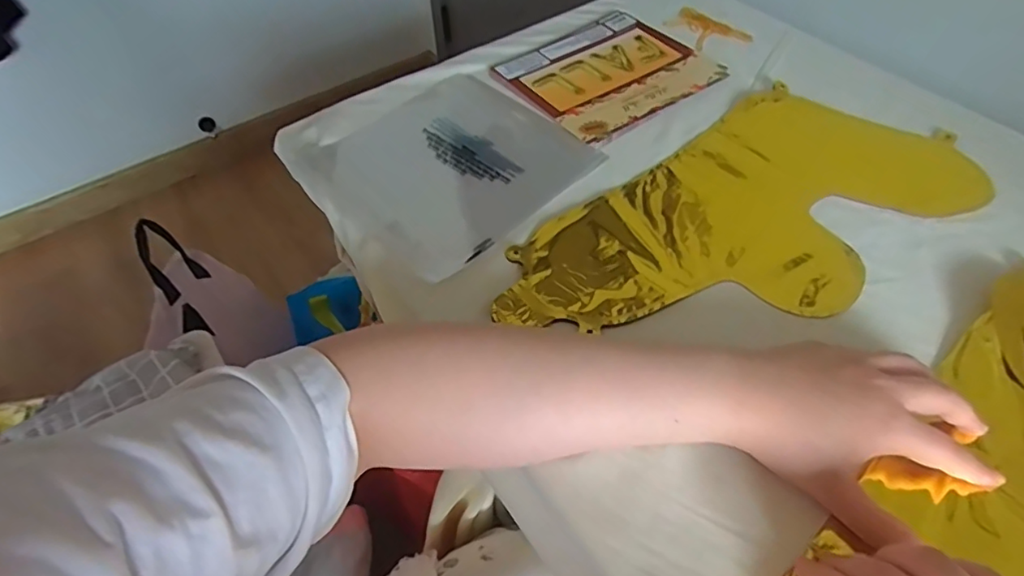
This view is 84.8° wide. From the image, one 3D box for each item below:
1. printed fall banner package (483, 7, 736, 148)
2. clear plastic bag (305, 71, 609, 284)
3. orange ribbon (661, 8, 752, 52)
[{"bbox_3d":[0.101,-0.233,0.598,0.195,0.006,0.172,-32,58,-21],"label":"printed fall banner package"},{"bbox_3d":[-0.059,-0.120,0.512,0.208,0.010,0.208,-39,60,-25],"label":"clear plastic bag"},{"bbox_3d":[0.221,-0.298,0.652,0.063,0.006,0.103,-30,57,-20],"label":"orange ribbon"}]

